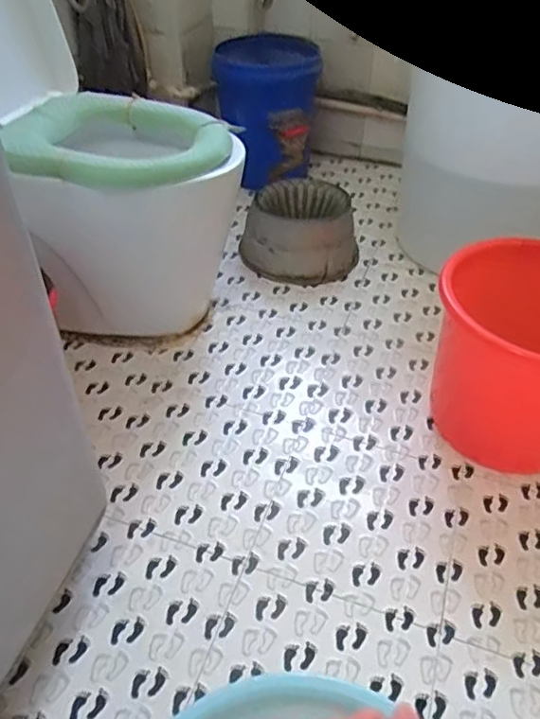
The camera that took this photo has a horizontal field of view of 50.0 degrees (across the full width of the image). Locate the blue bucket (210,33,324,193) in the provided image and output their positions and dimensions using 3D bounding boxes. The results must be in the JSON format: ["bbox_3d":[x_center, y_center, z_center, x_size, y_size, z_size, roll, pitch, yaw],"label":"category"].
[{"bbox_3d":[-0.011,-0.741,1.715,0.291,0.350,0.280,-3,43,-6],"label":"blue bucket"}]

